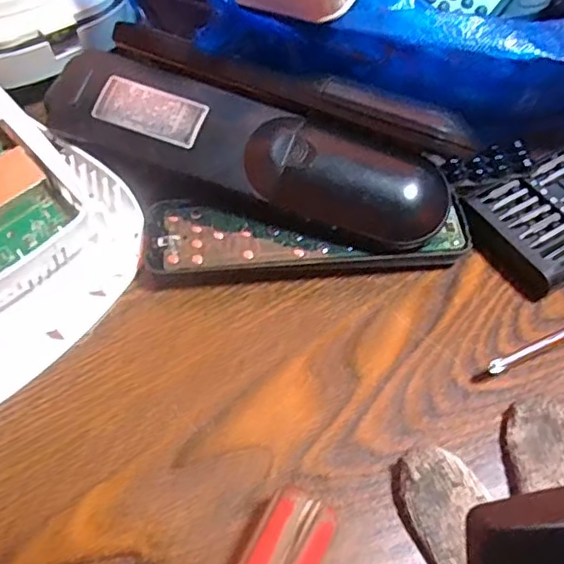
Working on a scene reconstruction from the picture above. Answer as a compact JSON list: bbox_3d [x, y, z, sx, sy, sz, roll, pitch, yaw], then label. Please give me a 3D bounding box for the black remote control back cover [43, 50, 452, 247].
[{"bbox_3d":[-0.020,-0.062,0.297,0.201,0.033,0.051,20,63,6],"label":"black remote control back cover"}]

